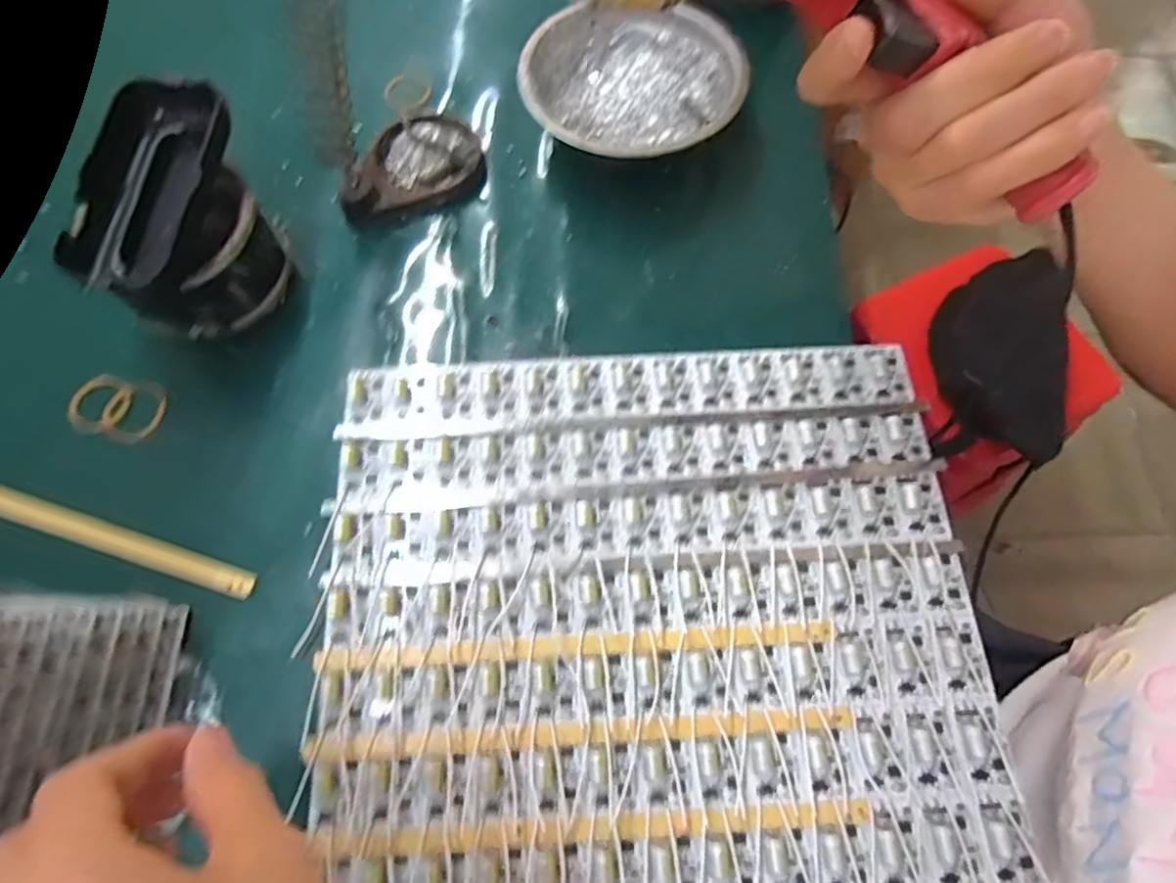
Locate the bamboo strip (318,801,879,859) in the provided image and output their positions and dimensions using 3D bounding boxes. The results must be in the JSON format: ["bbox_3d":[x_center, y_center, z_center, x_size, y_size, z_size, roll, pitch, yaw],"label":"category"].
[{"bbox_3d":[0.004,0.155,0.245,0.218,0.008,0.010,-2,69,-2],"label":"bamboo strip"}]

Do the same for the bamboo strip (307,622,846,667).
[{"bbox_3d":[-0.004,0.091,0.270,0.224,0.007,0.011,-2,69,-2],"label":"bamboo strip"}]

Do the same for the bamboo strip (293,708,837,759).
[{"bbox_3d":[-0.003,0.122,0.258,0.224,0.008,0.011,-2,69,-2],"label":"bamboo strip"}]

